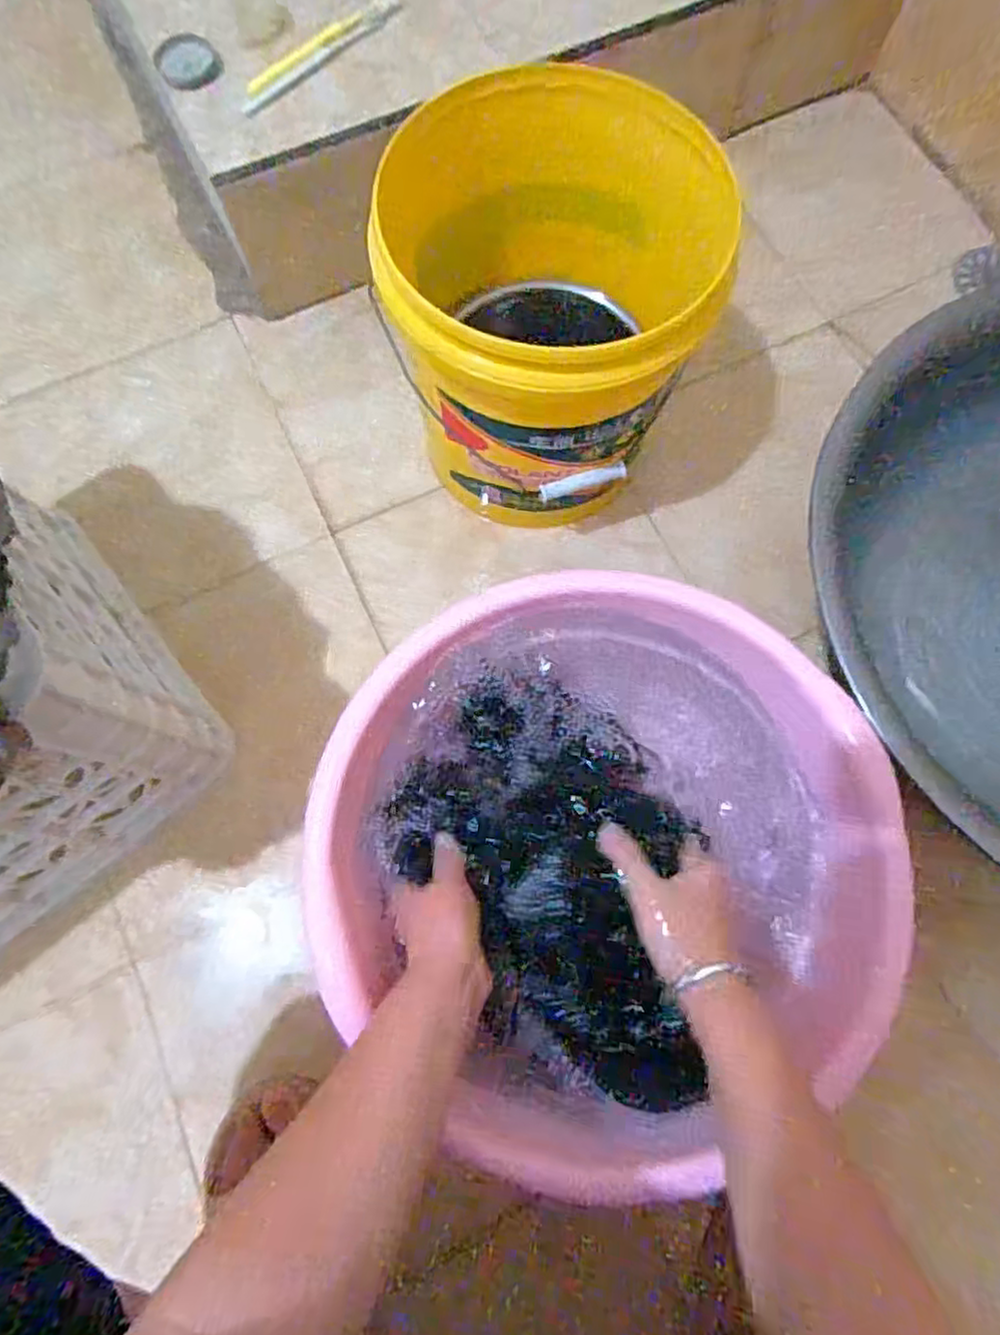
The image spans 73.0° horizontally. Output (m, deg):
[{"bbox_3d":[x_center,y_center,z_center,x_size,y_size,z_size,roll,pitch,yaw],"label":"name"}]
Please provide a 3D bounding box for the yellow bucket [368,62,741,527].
[{"bbox_3d":[0.029,-0.289,0.591,0.245,0.244,0.247,0,74,2],"label":"yellow bucket"}]

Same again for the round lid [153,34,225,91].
[{"bbox_3d":[-0.289,-0.562,0.627,0.059,0.008,0.052,-37,93,-13],"label":"round lid"}]

